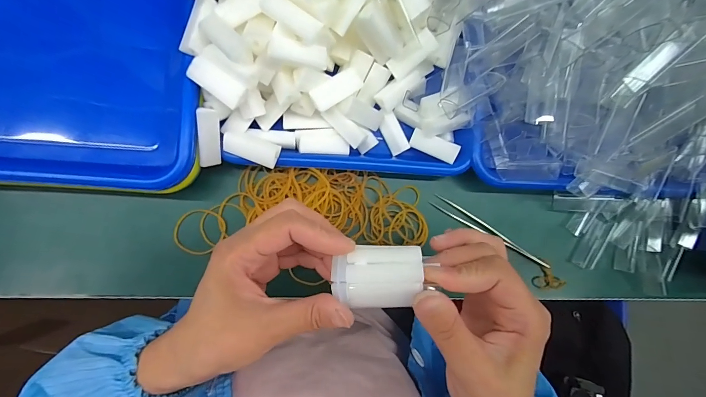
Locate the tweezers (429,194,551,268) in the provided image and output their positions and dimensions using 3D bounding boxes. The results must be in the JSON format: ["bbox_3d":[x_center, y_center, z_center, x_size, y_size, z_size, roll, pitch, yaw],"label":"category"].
[{"bbox_3d":[0.139,0.036,0.337,0.130,0.011,0.013,34,84,-3],"label":"tweezers"}]

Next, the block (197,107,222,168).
[{"bbox_3d":[-0.118,-0.050,0.275,0.015,0.011,0.047,3,110,-5],"label":"block"}]

